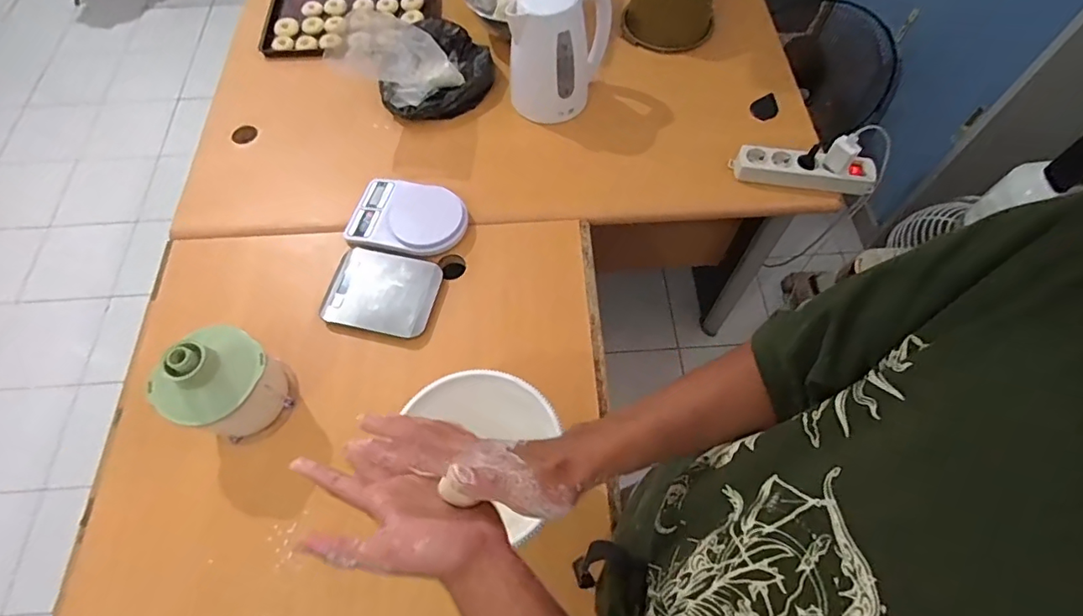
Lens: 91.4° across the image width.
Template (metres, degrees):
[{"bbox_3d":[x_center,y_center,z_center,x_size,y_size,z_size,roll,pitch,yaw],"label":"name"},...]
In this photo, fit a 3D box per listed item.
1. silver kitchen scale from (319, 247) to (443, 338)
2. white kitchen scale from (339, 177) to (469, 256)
[{"bbox_3d":[-0.259,-0.028,0.855,0.177,0.019,0.136,12,62,6],"label":"silver kitchen scale"},{"bbox_3d":[-0.230,-0.155,0.914,0.199,0.027,0.141,13,62,7],"label":"white kitchen scale"}]

